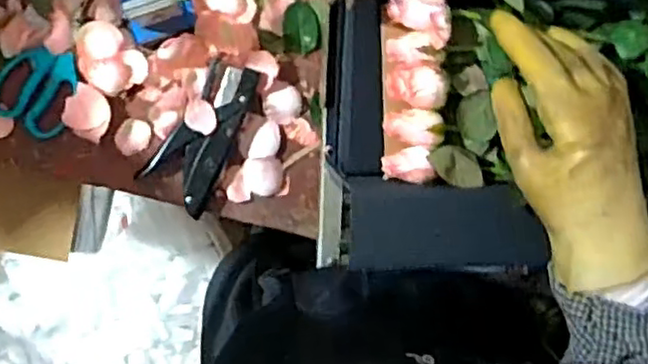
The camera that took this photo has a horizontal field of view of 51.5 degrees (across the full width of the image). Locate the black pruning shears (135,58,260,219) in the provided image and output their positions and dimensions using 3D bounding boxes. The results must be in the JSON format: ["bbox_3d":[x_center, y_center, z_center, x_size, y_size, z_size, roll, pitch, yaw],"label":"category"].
[{"bbox_3d":[-0.113,-0.045,0.655,0.069,0.022,0.146,35,91,-9],"label":"black pruning shears"}]

